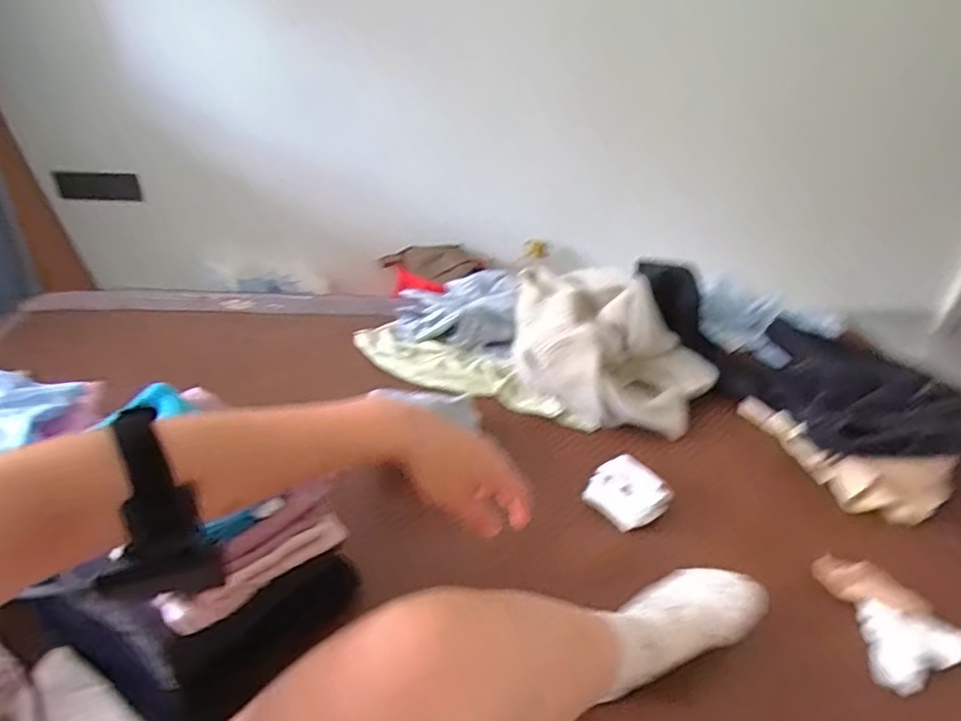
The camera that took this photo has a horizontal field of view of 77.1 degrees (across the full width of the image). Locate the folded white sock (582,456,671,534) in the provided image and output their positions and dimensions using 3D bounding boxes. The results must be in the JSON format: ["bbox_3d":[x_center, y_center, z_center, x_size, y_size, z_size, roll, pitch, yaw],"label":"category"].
[{"bbox_3d":[0.197,0.179,0.805,0.090,0.030,0.100,-41,47,-23],"label":"folded white sock"}]

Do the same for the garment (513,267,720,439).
[{"bbox_3d":[0.211,-0.021,0.992,0.338,0.162,0.199,16,34,17],"label":"garment"}]

